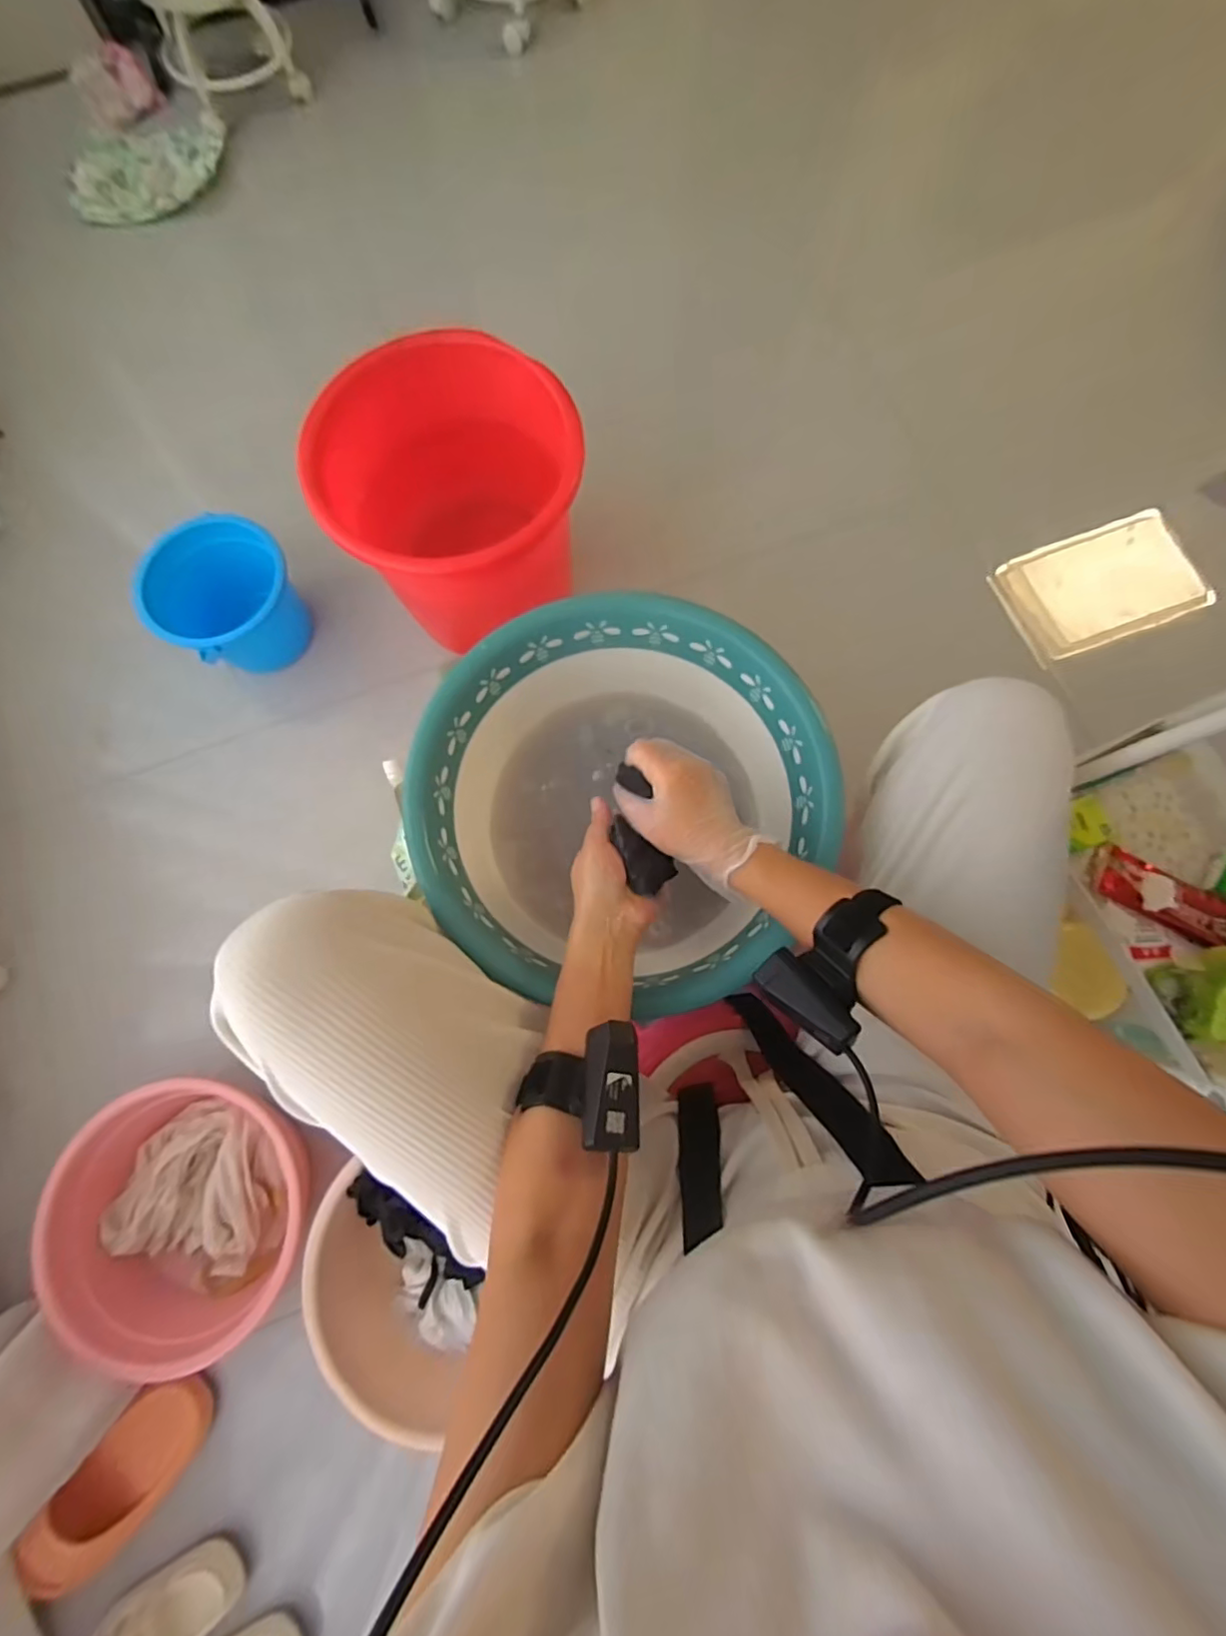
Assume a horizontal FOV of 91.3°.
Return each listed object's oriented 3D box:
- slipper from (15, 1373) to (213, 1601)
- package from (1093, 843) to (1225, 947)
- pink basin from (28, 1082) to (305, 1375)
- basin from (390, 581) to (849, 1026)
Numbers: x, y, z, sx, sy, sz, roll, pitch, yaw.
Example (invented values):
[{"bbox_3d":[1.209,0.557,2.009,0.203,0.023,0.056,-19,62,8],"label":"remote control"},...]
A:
[{"bbox_3d":[-0.563,0.760,0.691,0.095,0.080,0.207,39,80,9],"label":"slipper"},{"bbox_3d":[0.550,0.079,0.589,0.146,0.017,0.056,30,79,7],"label":"package"},{"bbox_3d":[-0.525,0.486,0.734,0.304,0.094,0.273,29,79,7],"label":"pink basin"},{"bbox_3d":[0.005,-0.015,0.583,0.351,0.142,0.363,0,77,1],"label":"basin"}]

